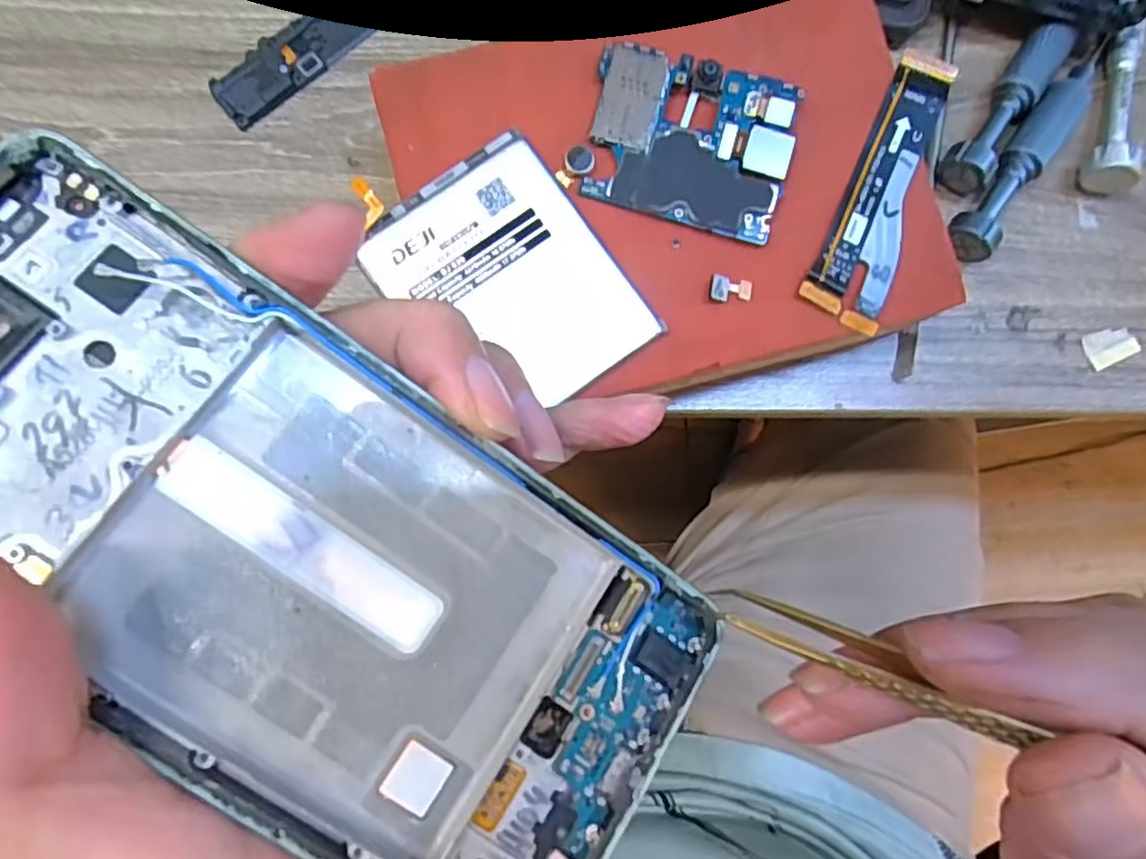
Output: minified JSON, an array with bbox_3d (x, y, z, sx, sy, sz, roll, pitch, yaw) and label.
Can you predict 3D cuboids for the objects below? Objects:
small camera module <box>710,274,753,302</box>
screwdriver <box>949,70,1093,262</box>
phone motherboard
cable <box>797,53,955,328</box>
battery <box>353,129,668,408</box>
[{"bbox_3d":[0.048,-0.042,0.207,0.013,0.004,0.008,7,84,-3],"label":"small camera module"},{"bbox_3d":[0.164,-0.098,0.254,0.016,0.016,0.084,37,85,-1],"label":"screwdriver"},{"bbox_3d":[0.035,-0.087,0.209,0.059,0.005,0.049,15,83,-2],"label":"phone motherboard"},{"bbox_3d":[0.095,-0.076,0.216,0.024,0.004,0.090,20,82,1],"label":"cable"},{"bbox_3d":[-0.019,-0.043,0.202,0.058,0.005,0.075,-36,87,-6],"label":"battery"}]

